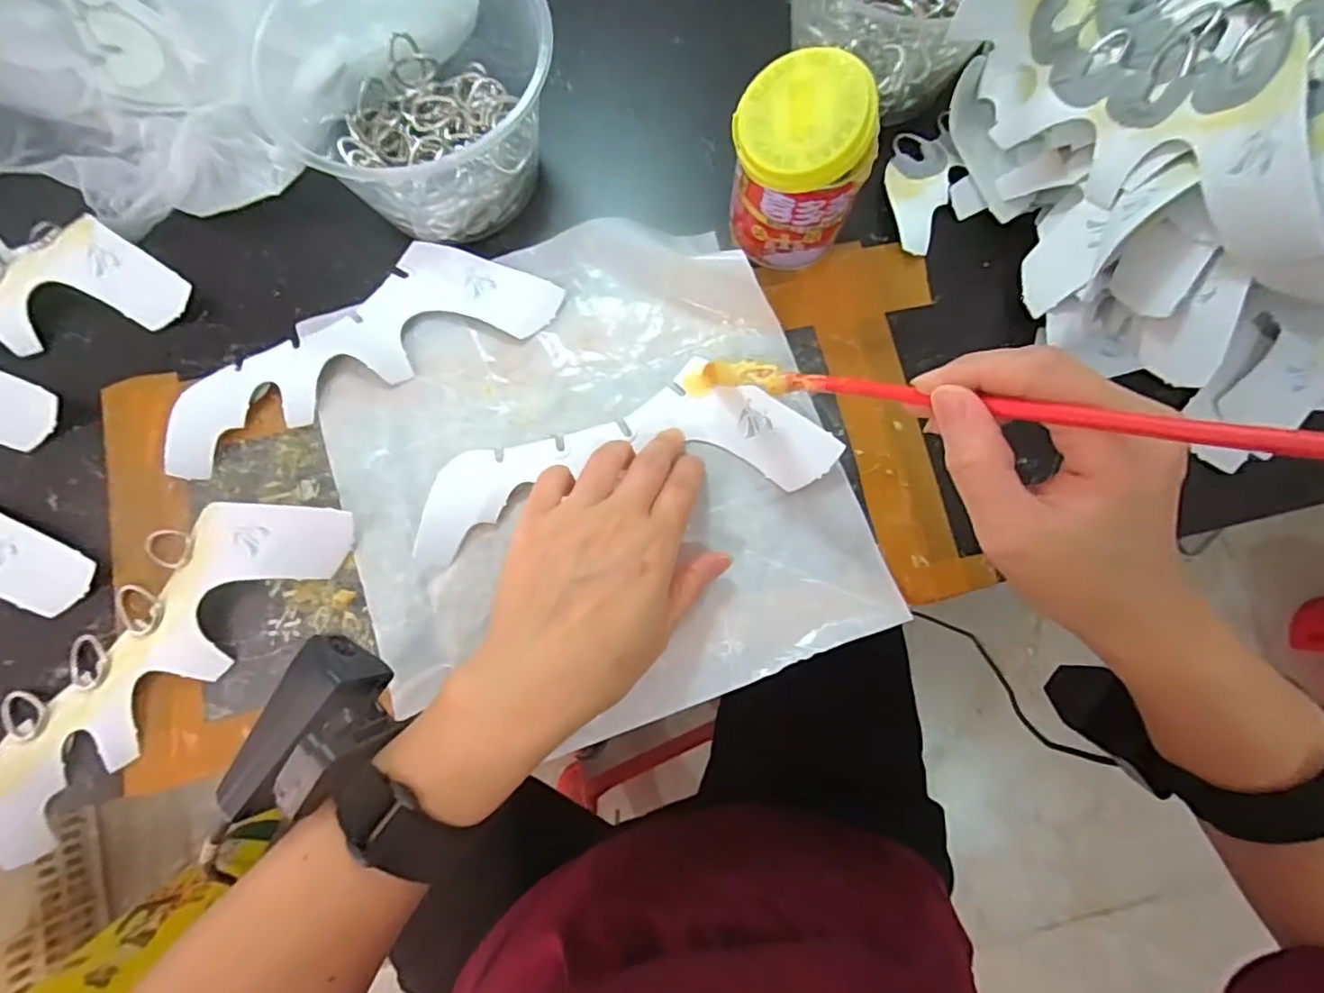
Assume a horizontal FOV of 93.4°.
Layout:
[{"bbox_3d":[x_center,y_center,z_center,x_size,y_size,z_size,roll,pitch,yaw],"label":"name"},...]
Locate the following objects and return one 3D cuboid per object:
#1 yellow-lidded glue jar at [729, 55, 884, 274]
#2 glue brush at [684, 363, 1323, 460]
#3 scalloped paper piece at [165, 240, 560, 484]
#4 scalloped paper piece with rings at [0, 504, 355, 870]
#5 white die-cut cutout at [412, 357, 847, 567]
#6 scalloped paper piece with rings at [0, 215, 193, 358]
[{"bbox_3d":[0.069,-0.170,0.326,0.064,0.089,0.059,0,76,1],"label":"yellow-lidded glue jar"},{"bbox_3d":[0.095,-0.038,0.250,0.260,0.014,0.020,22,73,51],"label":"glue brush"},{"bbox_3d":[-0.170,-0.086,0.349,0.221,0.011,0.073,-27,77,-5],"label":"scalloped paper piece"},{"bbox_3d":[-0.255,0.072,0.306,0.069,0.024,0.217,44,81,10],"label":"scalloped paper piece with rings"},{"bbox_3d":[-0.023,-0.025,0.333,0.216,0.014,0.077,-13,76,-4],"label":"white die-cut cutout"},{"bbox_3d":[-0.379,-0.109,0.350,0.218,0.024,0.067,-16,77,-3],"label":"scalloped paper piece with rings"}]

